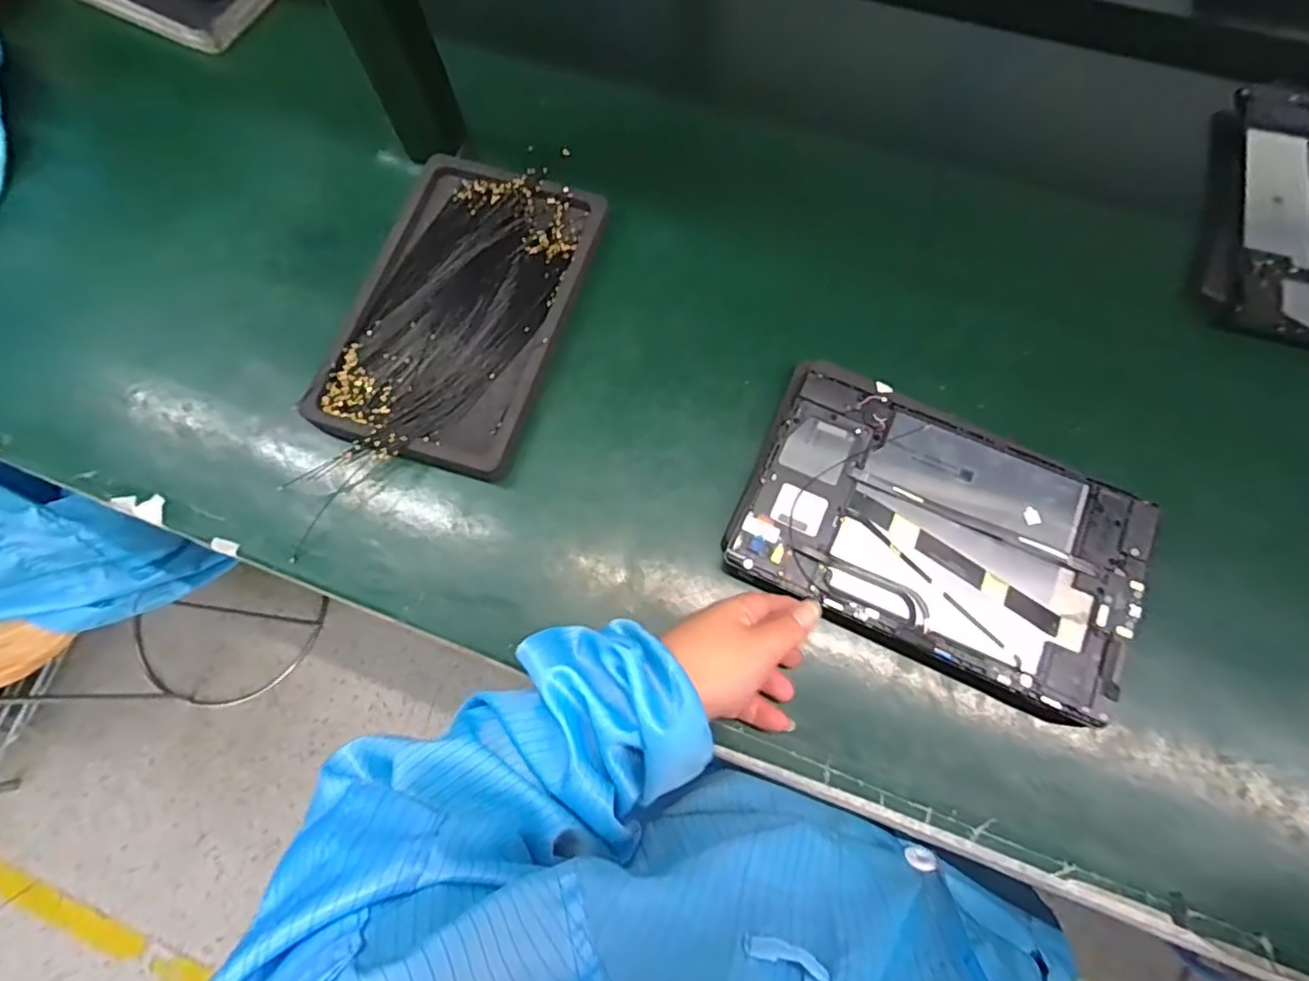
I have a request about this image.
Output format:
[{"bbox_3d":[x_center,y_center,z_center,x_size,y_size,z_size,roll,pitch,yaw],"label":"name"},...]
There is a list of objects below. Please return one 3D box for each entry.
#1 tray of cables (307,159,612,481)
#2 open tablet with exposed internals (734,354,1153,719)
[{"bbox_3d":[-0.149,-0.140,0.471,0.167,0.025,0.247,16,75,7],"label":"tray of cables"},{"bbox_3d":[0.182,0.025,0.392,0.241,0.014,0.163,25,76,9],"label":"open tablet with exposed internals"}]

